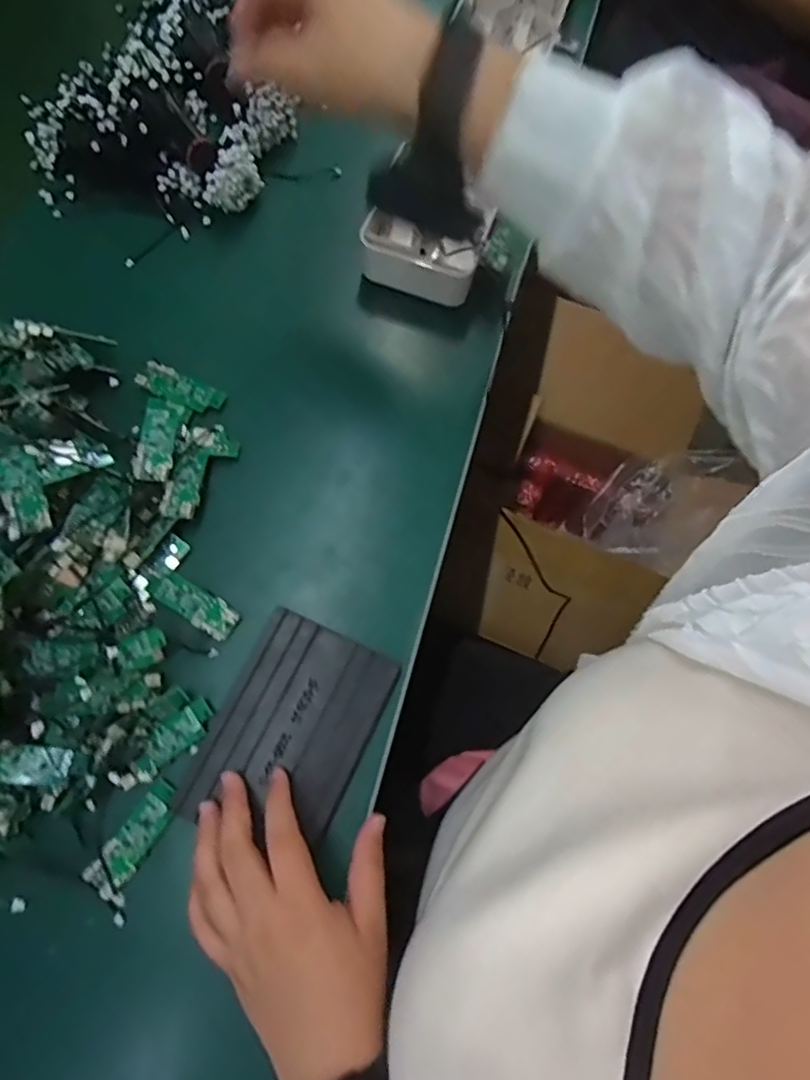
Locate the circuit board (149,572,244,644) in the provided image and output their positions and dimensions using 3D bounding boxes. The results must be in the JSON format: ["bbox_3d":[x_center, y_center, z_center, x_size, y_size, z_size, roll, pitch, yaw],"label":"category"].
[{"bbox_3d":[-0.152,0.046,0.410,0.067,0.005,0.024,32,76,7],"label":"circuit board"}]

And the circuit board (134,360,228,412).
[{"bbox_3d":[-0.180,-0.122,0.455,0.069,0.006,0.025,25,75,5],"label":"circuit board"}]

